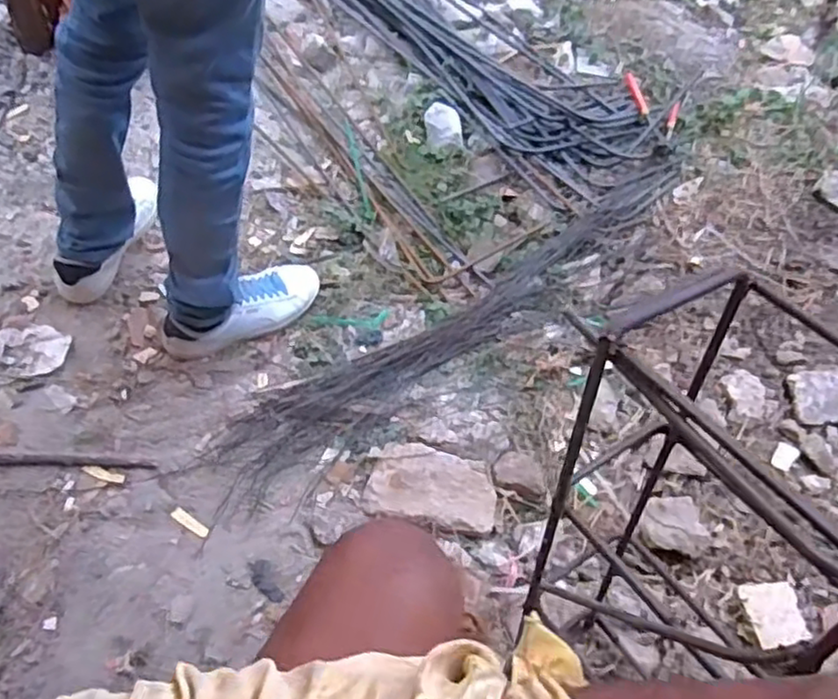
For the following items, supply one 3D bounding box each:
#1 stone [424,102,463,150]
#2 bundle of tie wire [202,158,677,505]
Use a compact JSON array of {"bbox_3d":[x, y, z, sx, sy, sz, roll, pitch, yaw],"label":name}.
[{"bbox_3d":[0.047,-0.430,1.347,0.068,0.035,0.105,-6,59,-8],"label":"stone"},{"bbox_3d":[0.094,-0.092,1.143,0.955,0.034,0.138,-35,66,-26],"label":"bundle of tie wire"}]

